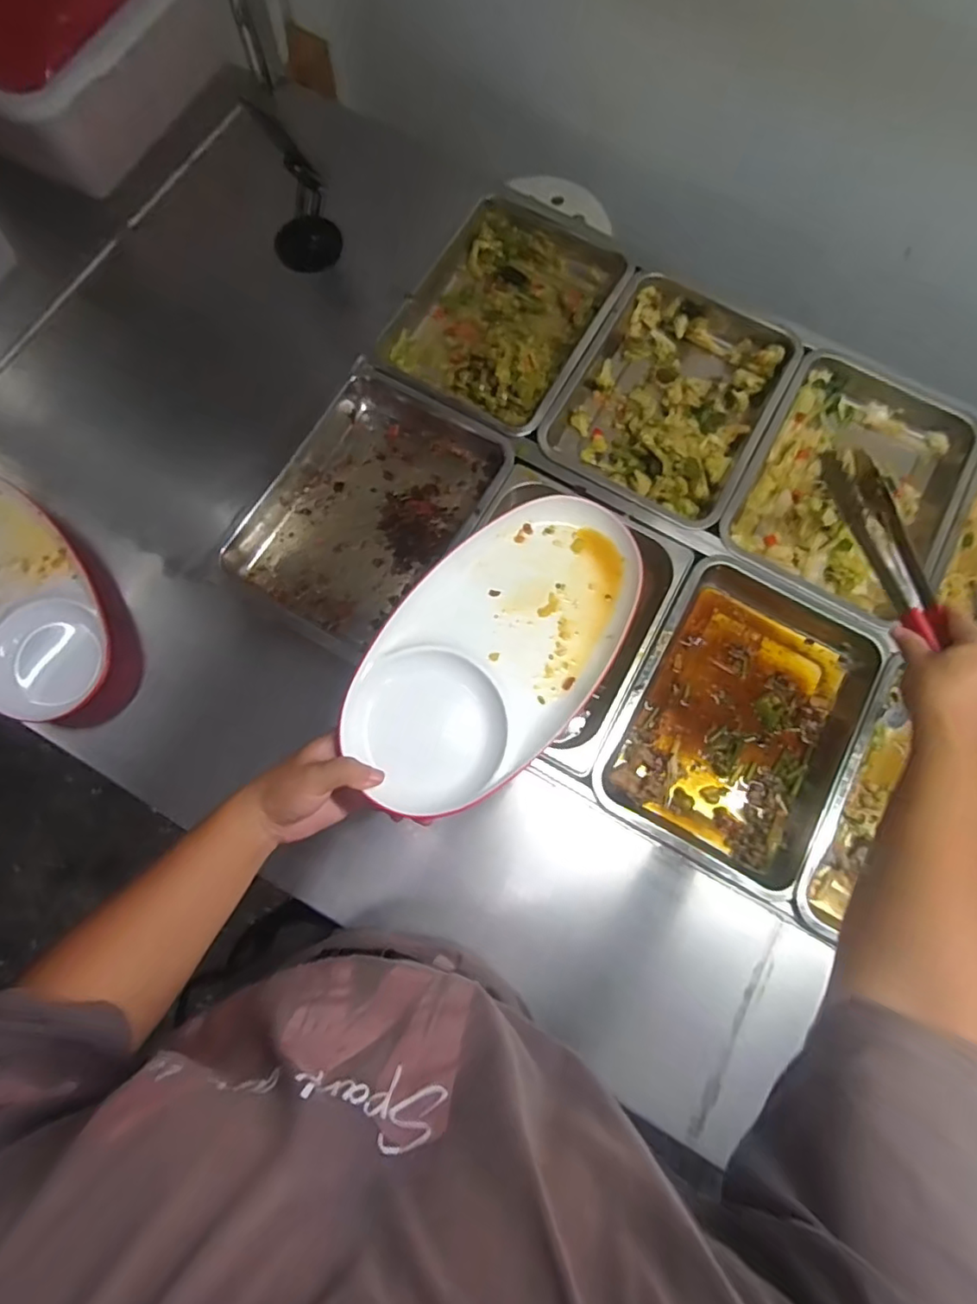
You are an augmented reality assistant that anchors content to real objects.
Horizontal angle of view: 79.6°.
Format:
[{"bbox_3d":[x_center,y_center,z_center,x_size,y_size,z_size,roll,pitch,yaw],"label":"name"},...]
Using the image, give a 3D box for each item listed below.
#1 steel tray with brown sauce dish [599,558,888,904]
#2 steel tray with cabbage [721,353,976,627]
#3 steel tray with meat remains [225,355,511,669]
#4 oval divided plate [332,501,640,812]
[{"bbox_3d":[0.308,0.074,0.715,0.260,0.066,0.364,29,78,5],"label":"steel tray with brown sauce dish"},{"bbox_3d":[0.496,-0.239,0.792,0.263,0.057,0.340,30,78,5],"label":"steel tray with cabbage"},{"bbox_3d":[-0.148,-0.194,0.782,0.244,0.072,0.373,33,79,5],"label":"steel tray with meat remains"},{"bbox_3d":[0.015,-0.011,0.527,0.178,0.030,0.336,36,67,-3],"label":"oval divided plate"}]

